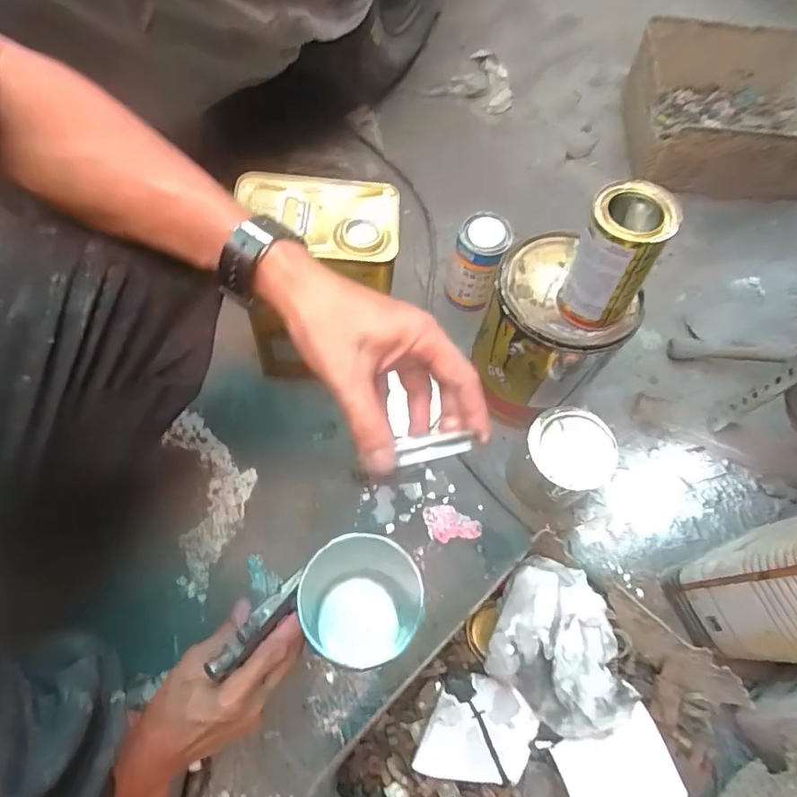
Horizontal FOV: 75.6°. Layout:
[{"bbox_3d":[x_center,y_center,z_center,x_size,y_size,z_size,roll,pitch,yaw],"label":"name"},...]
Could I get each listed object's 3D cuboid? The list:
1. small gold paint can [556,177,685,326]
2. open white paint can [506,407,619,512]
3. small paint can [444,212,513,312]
[{"bbox_3d":[0.205,-0.135,0.502,0.069,0.128,0.072,3,67,-6],"label":"small gold paint can"},{"bbox_3d":[0.198,0.079,0.637,0.093,0.116,0.094,3,67,-6],"label":"open white paint can"},{"bbox_3d":[0.113,-0.196,0.746,0.074,0.132,0.067,24,65,9],"label":"small paint can"}]

